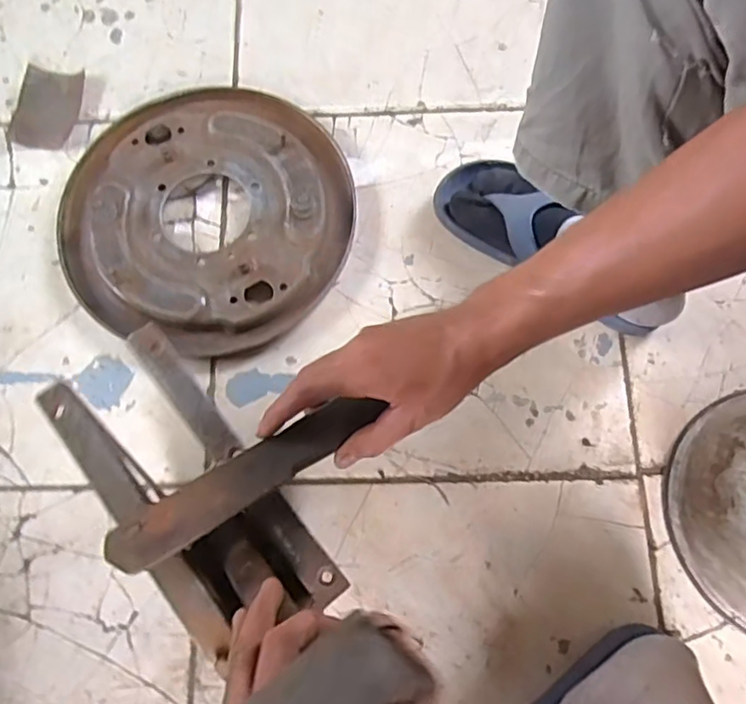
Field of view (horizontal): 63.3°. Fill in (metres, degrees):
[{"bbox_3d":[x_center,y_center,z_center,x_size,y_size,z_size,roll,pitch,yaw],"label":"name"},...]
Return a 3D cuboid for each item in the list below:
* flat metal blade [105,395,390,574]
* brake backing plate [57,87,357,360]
[{"bbox_3d":[-0.079,0.078,0.378,0.177,0.015,0.032,-31,77,-8],"label":"flat metal blade"},{"bbox_3d":[-0.173,-0.149,0.634,0.295,0.029,0.289,0,75,0],"label":"brake backing plate"}]

